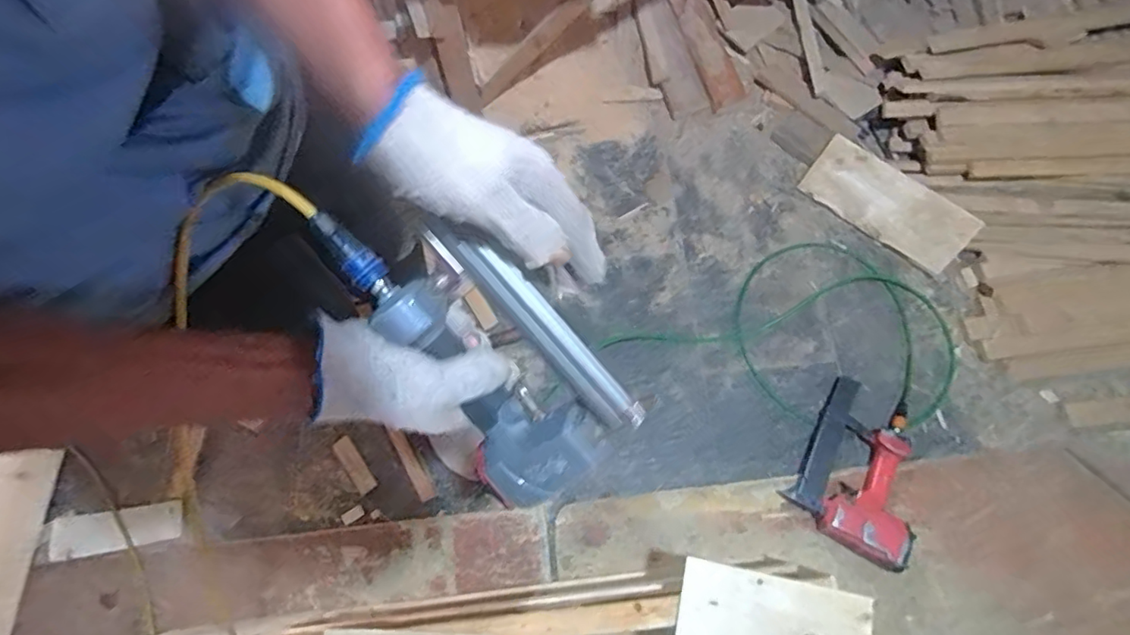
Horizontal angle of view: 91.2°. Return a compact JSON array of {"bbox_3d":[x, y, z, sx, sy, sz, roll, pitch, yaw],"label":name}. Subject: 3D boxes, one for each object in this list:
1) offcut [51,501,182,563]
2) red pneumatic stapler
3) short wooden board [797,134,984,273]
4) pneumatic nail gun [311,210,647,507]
[{"bbox_3d":[-0.942,0.445,1.159,0.251,0.010,0.086,-8,65,-11],"label":"offcut"},{"bbox_3d":[0.595,0.295,1.088,0.226,0.083,0.311,32,76,12],"label":"red pneumatic stapler"},{"bbox_3d":[0.735,-0.262,1.271,0.364,0.012,0.143,40,111,16],"label":"short wooden board"},{"bbox_3d":[-0.053,0.007,0.408,0.133,0.075,0.243,-34,100,31],"label":"pneumatic nail gun"}]

